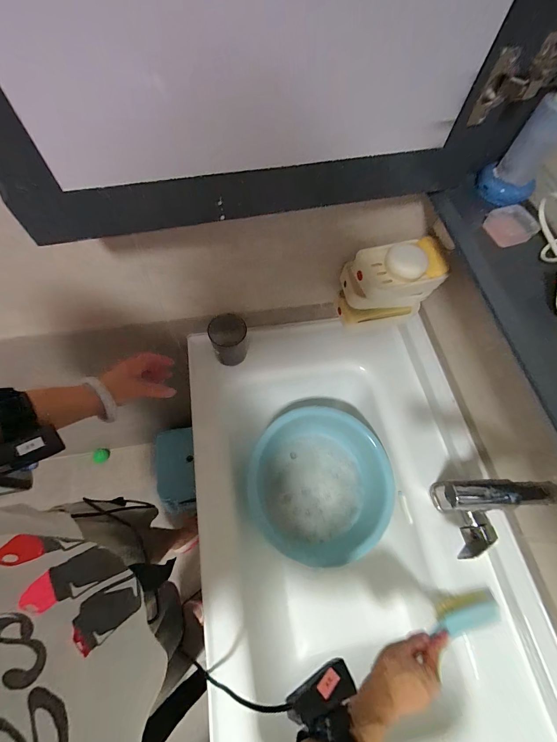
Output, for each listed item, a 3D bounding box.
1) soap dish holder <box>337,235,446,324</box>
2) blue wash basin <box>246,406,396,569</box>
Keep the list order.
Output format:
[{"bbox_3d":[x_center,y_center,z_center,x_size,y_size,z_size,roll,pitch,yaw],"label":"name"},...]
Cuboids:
[{"bbox_3d":[0.185,-0.155,0.549,0.149,0.128,0.090,-7,66,-7],"label":"soap dish holder"},{"bbox_3d":[0.082,0.221,0.629,0.252,0.101,0.270,1,65,-3],"label":"blue wash basin"}]

